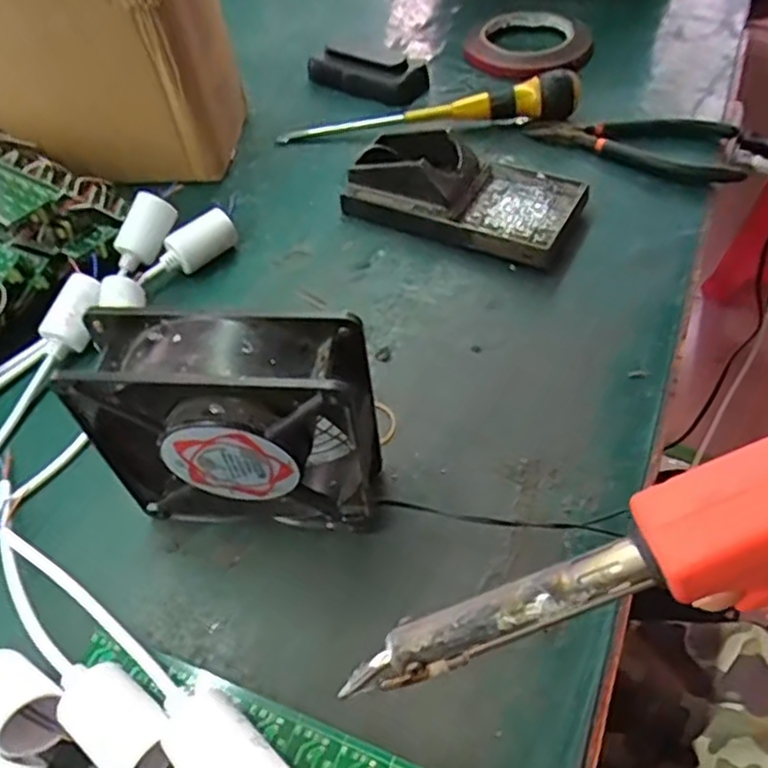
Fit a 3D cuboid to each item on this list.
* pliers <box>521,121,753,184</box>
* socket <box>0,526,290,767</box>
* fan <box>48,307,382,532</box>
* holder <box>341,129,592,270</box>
[{"bbox_3d":[0.178,-0.175,0.489,0.149,0.011,0.059,10,53,13],"label":"pliers"},{"bbox_3d":[-0.108,0.111,0.284,0.180,0.029,0.029,34,61,27],"label":"socket"},{"bbox_3d":[-0.063,0.023,0.308,0.124,0.120,0.043,2,52,7],"label":"fan"},{"bbox_3d":[0.056,-0.137,0.471,0.157,0.041,0.081,21,56,21],"label":"holder"}]

